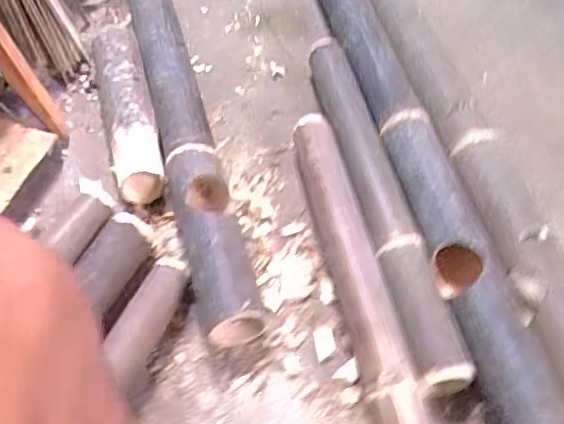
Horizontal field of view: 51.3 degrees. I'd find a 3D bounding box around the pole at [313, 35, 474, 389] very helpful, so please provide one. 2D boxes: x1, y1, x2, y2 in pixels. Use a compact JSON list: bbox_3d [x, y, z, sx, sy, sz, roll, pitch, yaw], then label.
[{"bbox_3d":[0.122,-0.035,0.816,0.065,0.062,0.581,-9,53,-9],"label":"pole"}]

